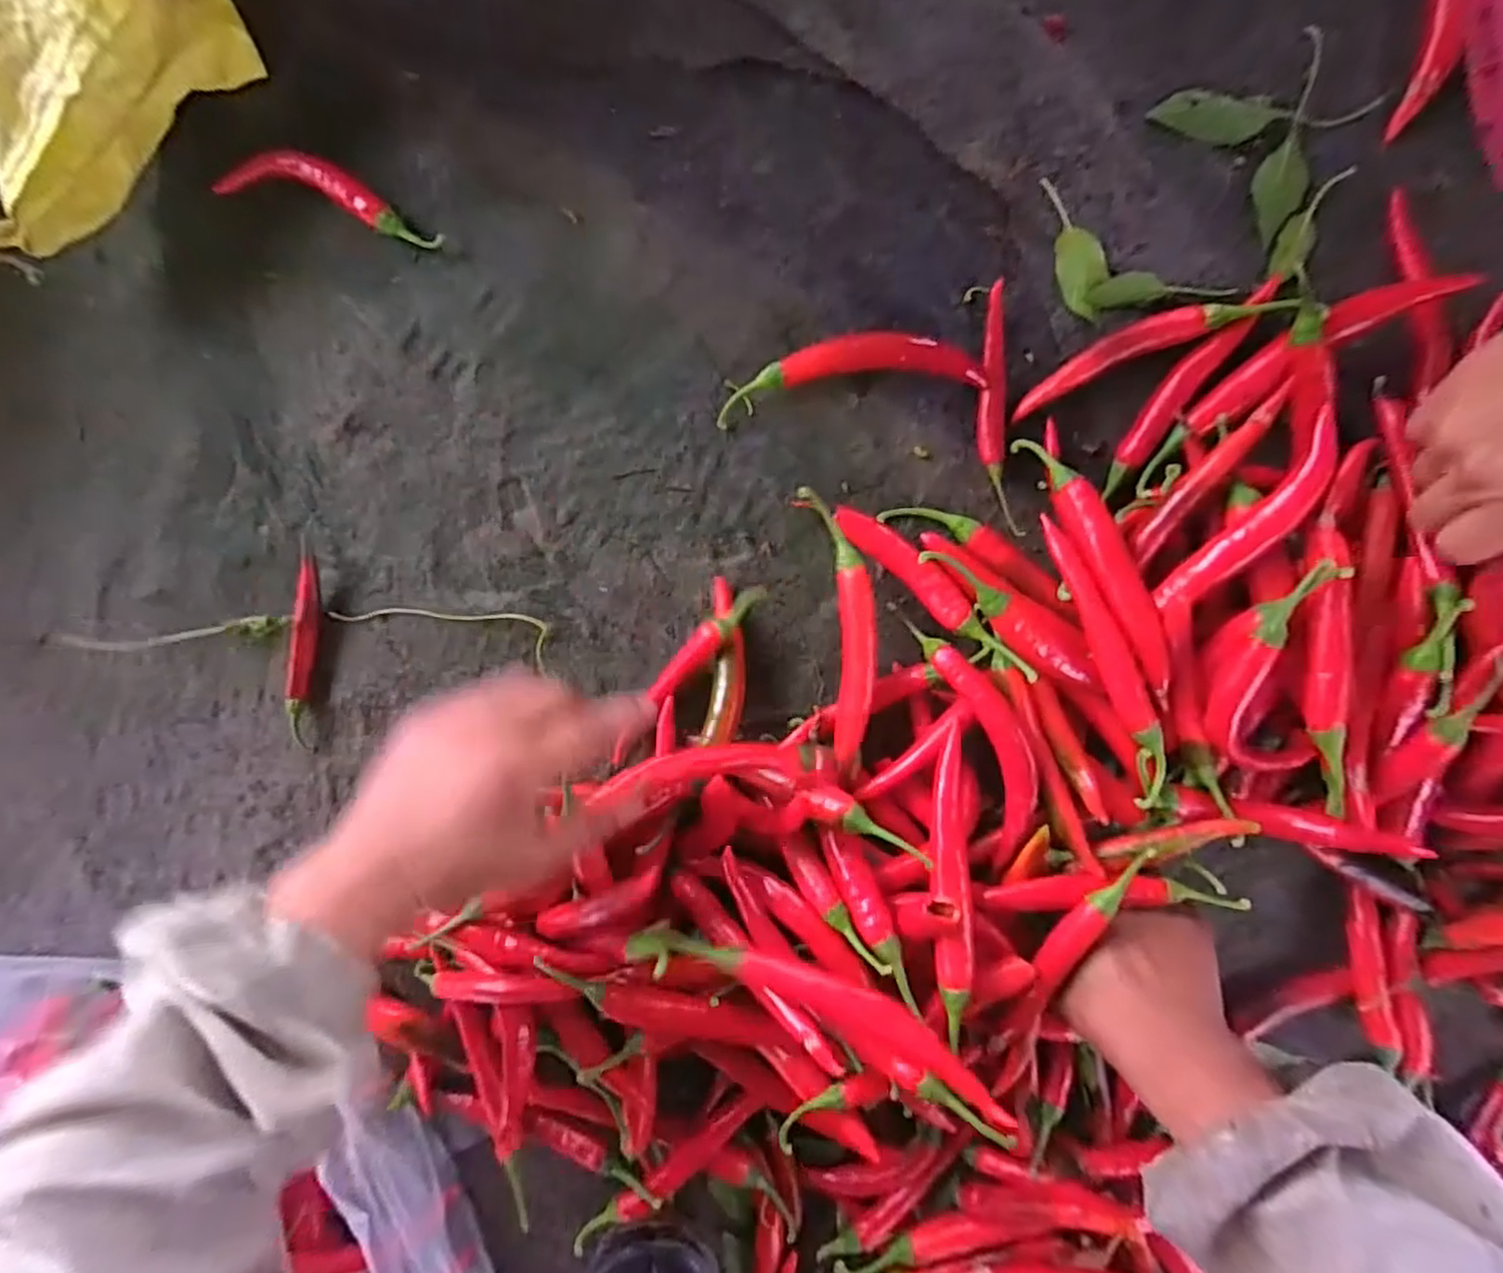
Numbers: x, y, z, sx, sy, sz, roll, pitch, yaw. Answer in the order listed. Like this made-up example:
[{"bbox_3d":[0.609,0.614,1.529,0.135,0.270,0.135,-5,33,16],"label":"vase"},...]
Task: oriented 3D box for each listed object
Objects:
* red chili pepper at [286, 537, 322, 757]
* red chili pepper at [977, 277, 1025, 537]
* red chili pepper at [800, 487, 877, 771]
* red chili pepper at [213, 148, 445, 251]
[{"bbox_3d":[-0.286,0.007,0.455,0.015,0.013,0.131,7,96,-1],"label":"red chili pepper"},{"bbox_3d":[0.141,-0.127,0.403,0.019,0.012,0.136,-4,96,0],"label":"red chili pepper"},{"bbox_3d":[0.056,-0.004,0.410,0.030,0.018,0.162,-7,96,0],"label":"red chili pepper"},{"bbox_3d":[-0.250,-0.263,0.421,0.141,0.022,0.029,17,96,-2],"label":"red chili pepper"}]

